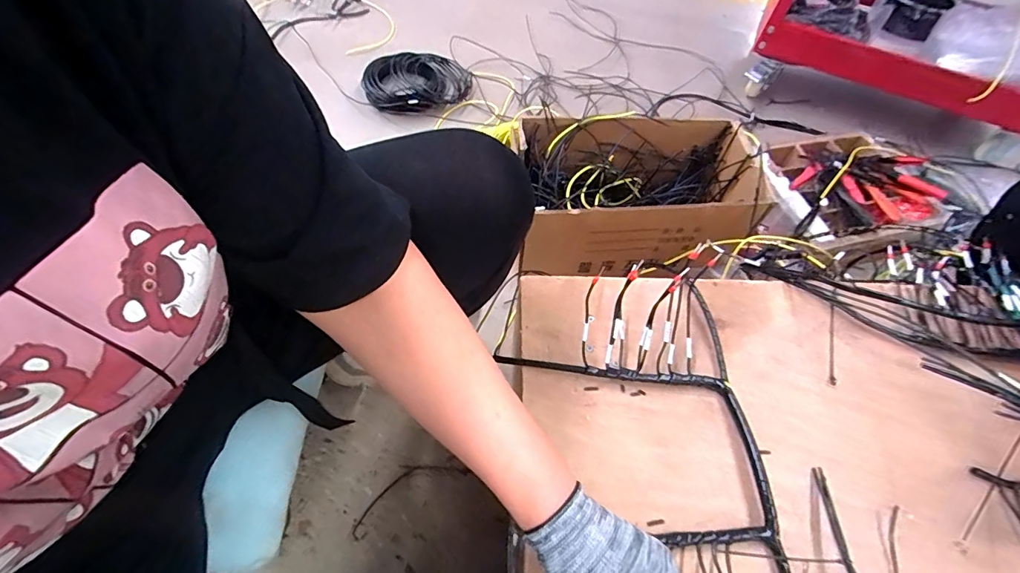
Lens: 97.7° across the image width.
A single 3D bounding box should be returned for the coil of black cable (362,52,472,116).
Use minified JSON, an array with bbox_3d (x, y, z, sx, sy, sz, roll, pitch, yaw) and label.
[{"bbox_3d":[-0.245,-0.503,1.128,0.220,0.055,0.228,1,59,-2],"label":"coil of black cable"}]

